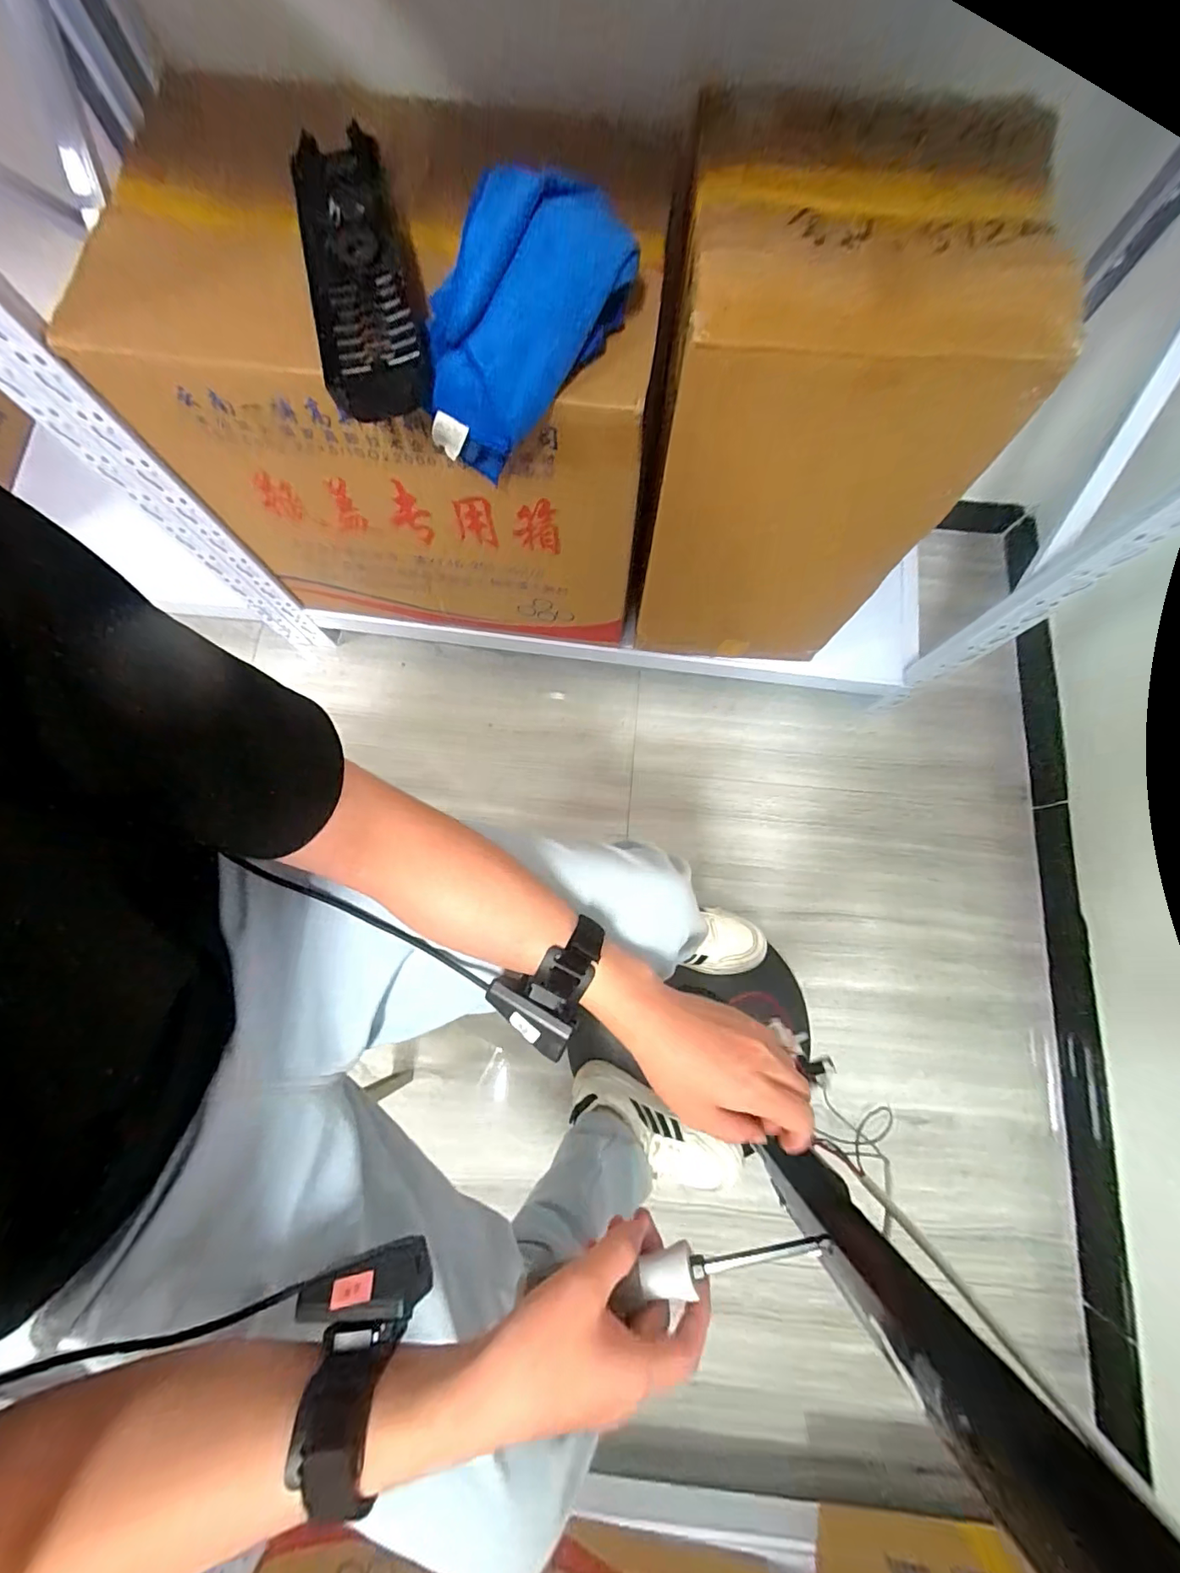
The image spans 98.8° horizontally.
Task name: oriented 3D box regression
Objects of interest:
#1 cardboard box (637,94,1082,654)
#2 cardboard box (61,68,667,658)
[{"bbox_3d":[0.226,-0.404,0.634,0.286,0.491,0.272,0,77,0],"label":"cardboard box"},{"bbox_3d":[-0.206,-0.500,0.701,0.585,0.428,0.388,11,77,3],"label":"cardboard box"}]

